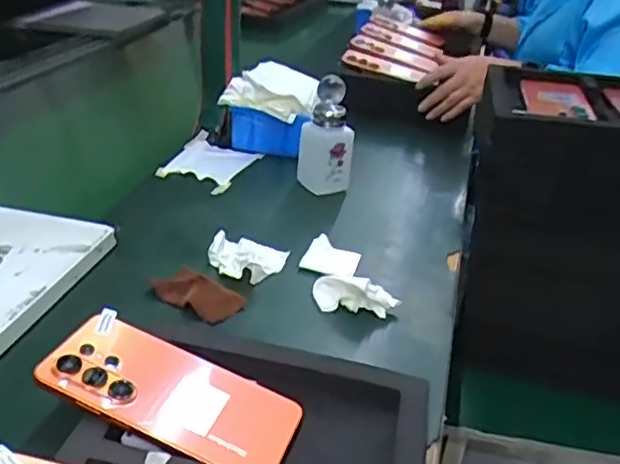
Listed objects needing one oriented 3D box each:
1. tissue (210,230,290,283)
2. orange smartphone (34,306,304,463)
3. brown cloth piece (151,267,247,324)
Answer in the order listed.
[{"bbox_3d":[-0.061,0.027,0.625,0.077,0.034,0.063,1,30,-6],"label":"tissue"},{"bbox_3d":[-0.092,0.106,0.428,0.169,0.010,0.078,23,33,8],"label":"orange smartphone"},{"bbox_3d":[-0.102,0.058,0.584,0.085,0.019,0.051,22,34,29],"label":"brown cloth piece"}]

